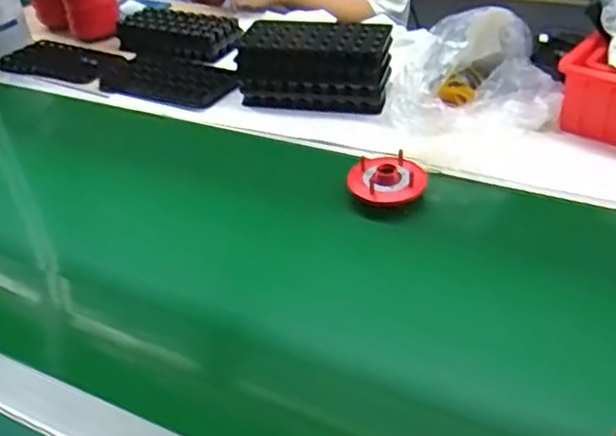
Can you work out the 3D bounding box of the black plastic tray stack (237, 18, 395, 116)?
[{"bbox_3d":[0.013,-0.200,0.869,0.194,0.084,0.090,9,40,19],"label":"black plastic tray stack"}]

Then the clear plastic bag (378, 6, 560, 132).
[{"bbox_3d":[0.191,-0.165,0.774,0.191,0.100,0.161,-8,37,-3],"label":"clear plastic bag"}]

